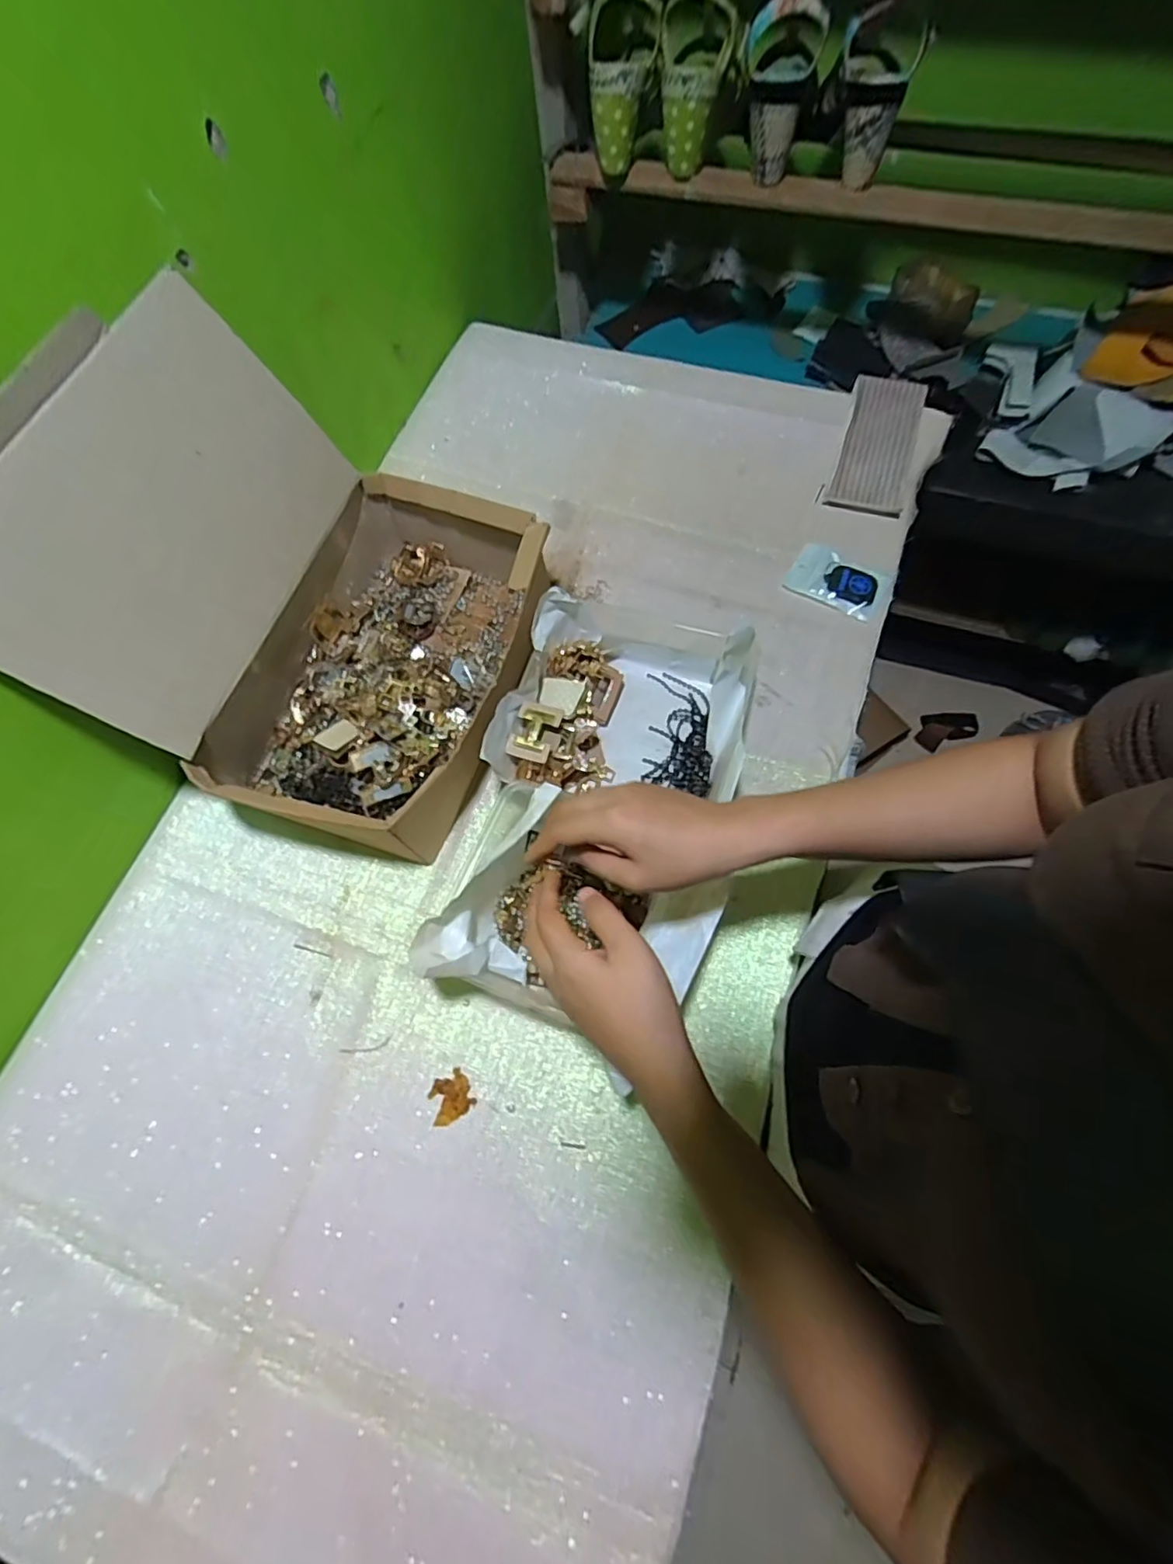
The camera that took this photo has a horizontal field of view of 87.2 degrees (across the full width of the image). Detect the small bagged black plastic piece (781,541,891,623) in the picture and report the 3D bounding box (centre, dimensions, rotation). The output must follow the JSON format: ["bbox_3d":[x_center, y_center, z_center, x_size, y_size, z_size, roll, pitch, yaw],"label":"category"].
[{"bbox_3d":[0.265,-0.215,0.649,0.095,0.011,0.068,28,73,13],"label":"small bagged black plastic piece"}]

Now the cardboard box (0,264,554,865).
[{"bbox_3d":[-0.212,-0.150,0.504,0.302,0.285,0.322,19,71,10],"label":"cardboard box"}]

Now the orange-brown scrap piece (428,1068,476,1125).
[{"bbox_3d":[-0.109,0.253,0.494,0.035,0.004,0.033,-29,71,-8],"label":"orange-brown scrap piece"}]

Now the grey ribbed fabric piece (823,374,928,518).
[{"bbox_3d":[0.323,-0.375,0.682,0.078,0.018,0.158,14,84,8],"label":"grey ribbed fabric piece"}]

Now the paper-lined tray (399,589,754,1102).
[{"bbox_3d":[0.018,0.007,0.527,0.206,0.101,0.351,15,71,8],"label":"paper-lined tray"}]

